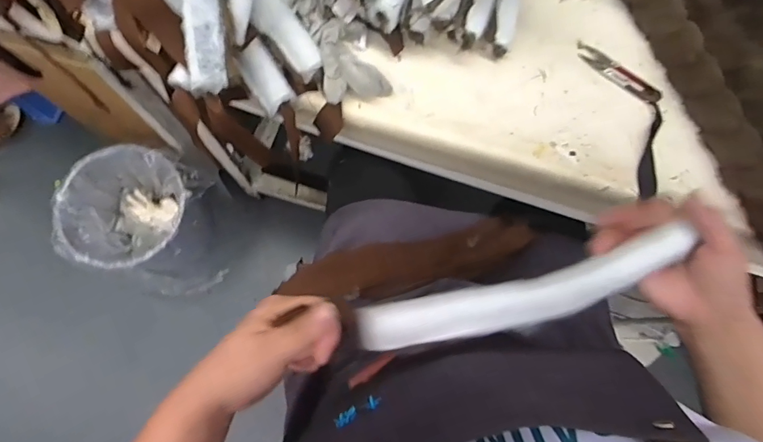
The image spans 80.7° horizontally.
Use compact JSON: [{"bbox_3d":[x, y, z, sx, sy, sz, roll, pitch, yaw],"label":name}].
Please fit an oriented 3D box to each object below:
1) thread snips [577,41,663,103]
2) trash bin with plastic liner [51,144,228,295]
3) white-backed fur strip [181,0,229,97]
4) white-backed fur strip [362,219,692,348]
[{"bbox_3d":[0.263,-0.166,0.500,0.104,0.008,0.024,42,79,8],"label":"thread snips"},{"bbox_3d":[-0.538,0.013,1.064,0.270,0.296,0.279,0,76,-1],"label":"trash bin with plastic liner"},{"bbox_3d":[-0.157,-0.181,0.392,0.035,0.014,0.132,0,105,-1],"label":"white-backed fur strip"},{"bbox_3d":[0.116,0.064,0.372,0.270,0.014,0.045,-16,77,5],"label":"white-backed fur strip"}]

